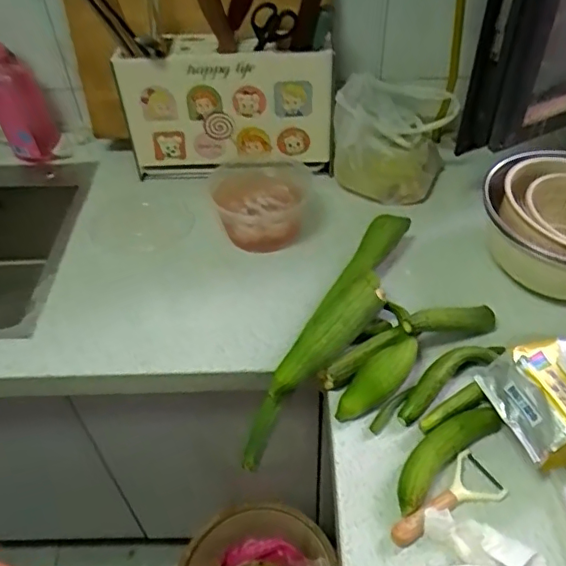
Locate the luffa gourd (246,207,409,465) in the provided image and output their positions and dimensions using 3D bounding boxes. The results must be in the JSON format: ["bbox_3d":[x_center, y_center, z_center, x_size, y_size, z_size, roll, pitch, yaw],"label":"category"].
[{"bbox_3d":[0.077,0.048,0.750,0.082,0.079,0.428,19,49,20],"label":"luffa gourd"}]

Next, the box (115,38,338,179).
[{"bbox_3d":[-0.097,-0.299,0.985,0.354,0.229,0.083,-4,45,-2],"label":"box"}]

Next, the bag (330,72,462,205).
[{"bbox_3d":[0.203,-0.270,0.994,0.172,0.177,0.231,21,50,21],"label":"bag"}]

